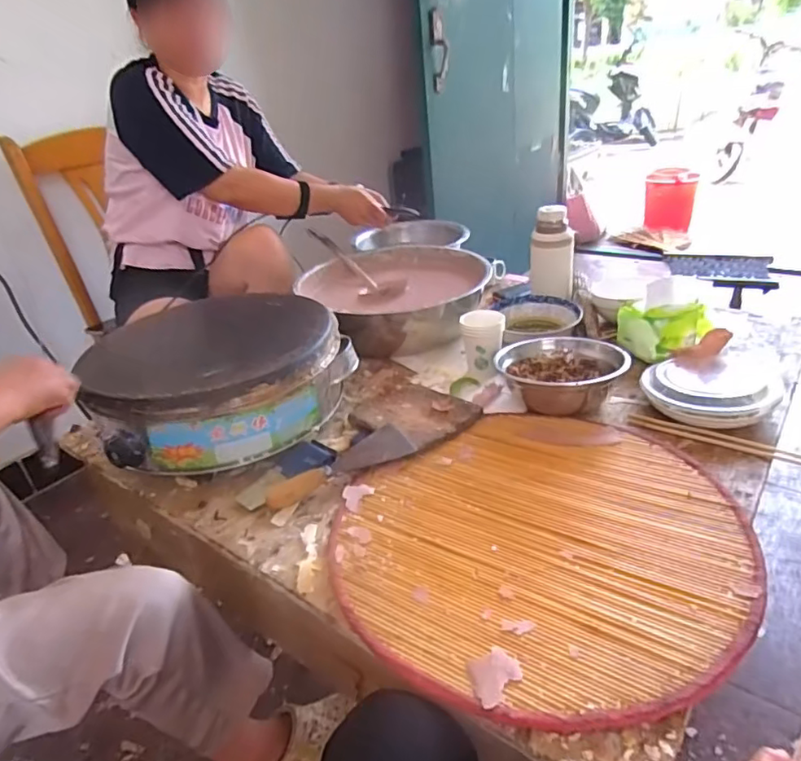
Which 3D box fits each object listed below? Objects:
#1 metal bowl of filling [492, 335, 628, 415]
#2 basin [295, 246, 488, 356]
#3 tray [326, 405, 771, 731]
[{"bbox_3d":[0.238,-0.011,0.835,0.167,0.062,0.135,-9,29,-4],"label":"metal bowl of filling"},{"bbox_3d":[-0.011,-0.163,1.123,0.345,0.110,0.362,-5,29,3],"label":"basin"},{"bbox_3d":[0.151,0.161,0.607,0.404,0.013,0.388,-5,29,3],"label":"tray"}]

